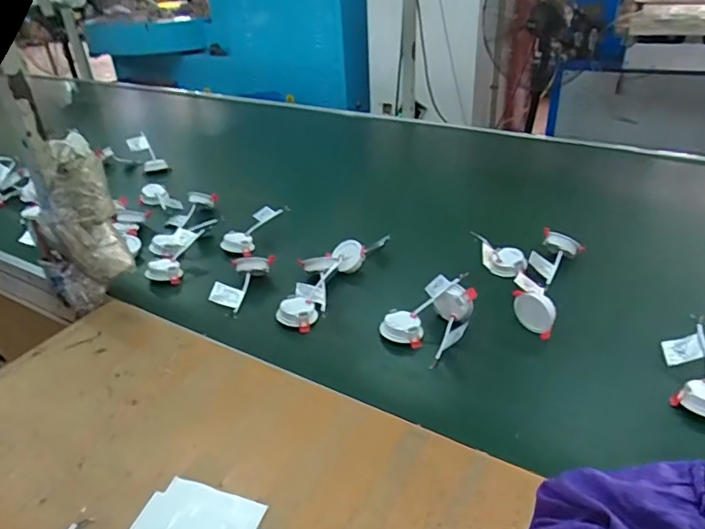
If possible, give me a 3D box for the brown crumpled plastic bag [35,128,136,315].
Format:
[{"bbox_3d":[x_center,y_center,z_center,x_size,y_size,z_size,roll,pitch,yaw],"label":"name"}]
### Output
[{"bbox_3d":[-0.486,-0.054,0.954,0.068,0.315,0.133,16,36,27],"label":"brown crumpled plastic bag"}]

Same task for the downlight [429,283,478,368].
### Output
[{"bbox_3d":[0.173,0.101,0.892,0.074,0.079,0.130,3,33,5],"label":"downlight"}]

